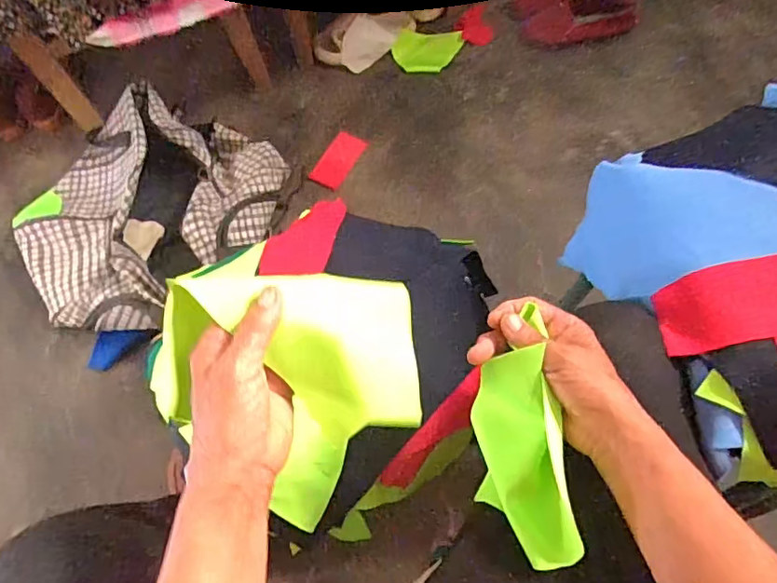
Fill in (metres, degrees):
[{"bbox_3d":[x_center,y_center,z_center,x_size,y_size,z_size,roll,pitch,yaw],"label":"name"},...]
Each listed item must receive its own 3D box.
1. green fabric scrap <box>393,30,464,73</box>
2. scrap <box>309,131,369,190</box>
[{"bbox_3d":[0.085,-0.514,1.187,0.147,0.029,0.098,-2,65,4],"label":"green fabric scrap"},{"bbox_3d":[-0.097,-0.260,1.100,0.065,0.016,0.127,29,71,17],"label":"scrap"}]

